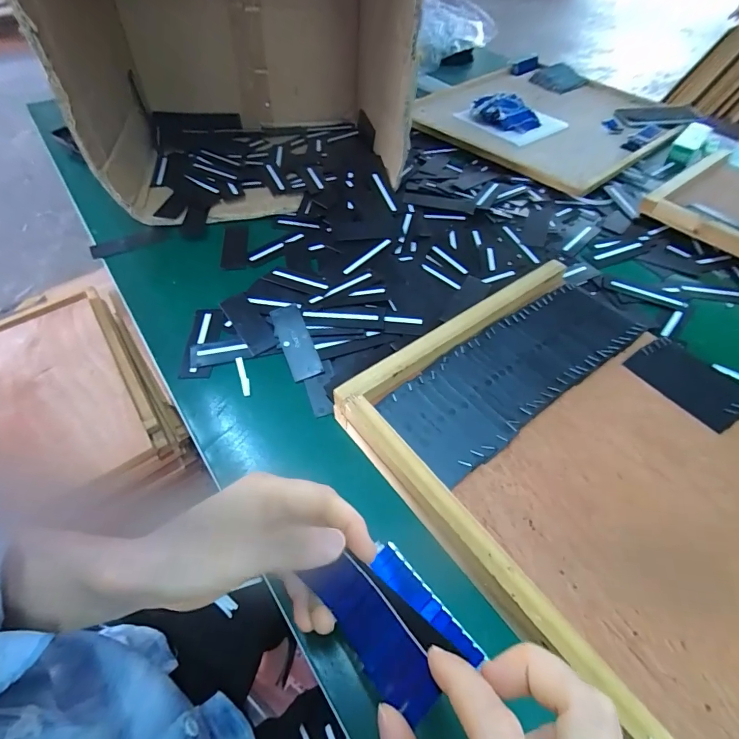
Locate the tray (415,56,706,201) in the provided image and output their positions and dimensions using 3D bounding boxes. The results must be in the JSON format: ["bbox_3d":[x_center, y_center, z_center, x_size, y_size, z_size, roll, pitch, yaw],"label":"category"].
[{"bbox_3d":[0.349,-0.495,0.779,0.473,0.034,0.390,-36,61,-26],"label":"tray"}]

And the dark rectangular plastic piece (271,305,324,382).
[{"bbox_3d":[-0.076,-0.030,0.414,0.031,0.005,0.096,-19,57,-11],"label":"dark rectangular plastic piece"}]

